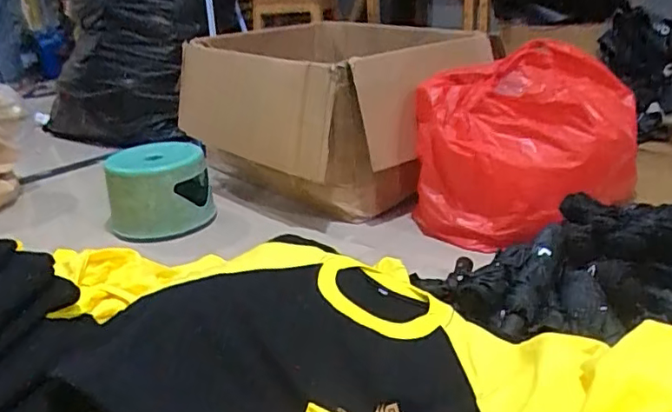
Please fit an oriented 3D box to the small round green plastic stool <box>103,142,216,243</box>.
[{"bbox_3d":[-0.440,-0.037,1.401,0.244,0.198,0.257,-10,23,-13],"label":"small round green plastic stool"}]

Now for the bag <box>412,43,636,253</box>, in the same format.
[{"bbox_3d":[0.422,-0.128,1.262,0.429,0.356,0.353,11,27,32],"label":"bag"}]

